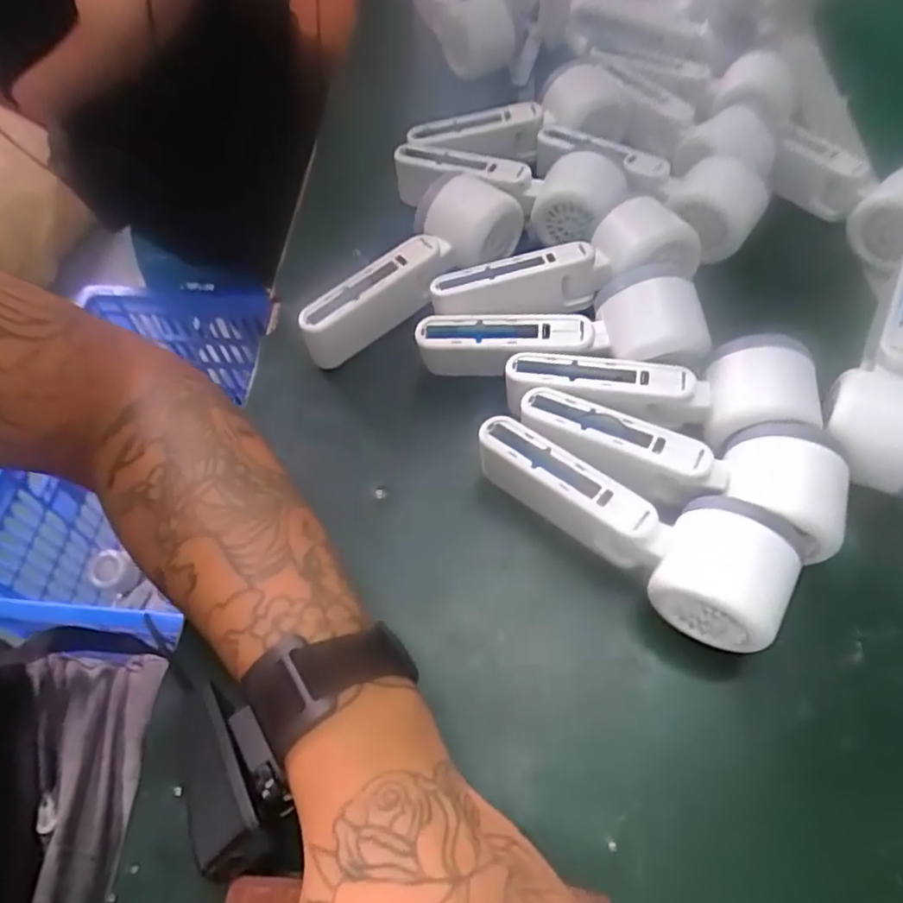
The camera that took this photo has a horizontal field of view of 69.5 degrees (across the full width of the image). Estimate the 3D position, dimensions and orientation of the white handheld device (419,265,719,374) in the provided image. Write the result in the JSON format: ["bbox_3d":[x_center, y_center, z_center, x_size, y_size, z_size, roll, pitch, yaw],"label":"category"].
[{"bbox_3d":[0.063,-0.067,0.376,0.163,0.047,0.051,-4,59,2],"label":"white handheld device"}]

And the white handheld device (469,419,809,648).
[{"bbox_3d":[0.083,0.038,0.328,0.159,0.055,0.054,25,64,18],"label":"white handheld device"}]

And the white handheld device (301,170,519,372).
[{"bbox_3d":[-0.025,-0.114,0.415,0.156,0.050,0.054,-40,66,-21],"label":"white handheld device"}]

